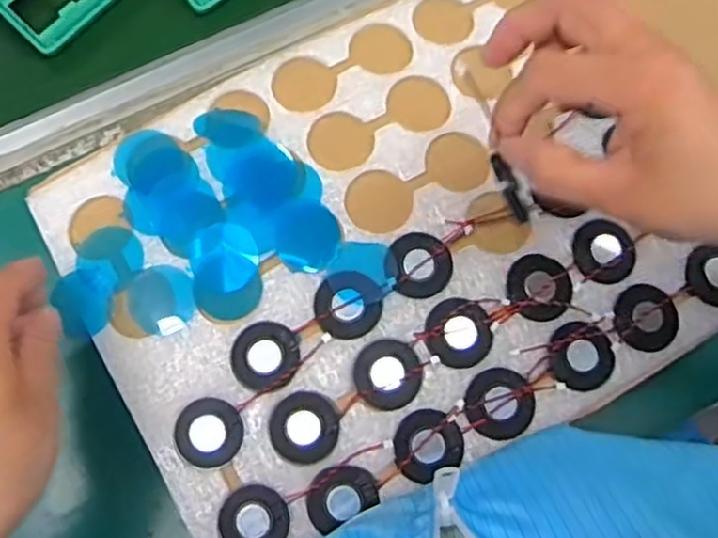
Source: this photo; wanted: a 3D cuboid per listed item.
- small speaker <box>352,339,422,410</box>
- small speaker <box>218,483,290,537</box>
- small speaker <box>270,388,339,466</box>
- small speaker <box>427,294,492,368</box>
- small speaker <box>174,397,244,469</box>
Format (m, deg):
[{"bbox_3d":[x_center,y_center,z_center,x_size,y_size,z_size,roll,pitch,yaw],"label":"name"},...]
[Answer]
[{"bbox_3d":[0.014,0.051,0.355,0.031,0.004,0.033,0,75,-1],"label":"small speaker"},{"bbox_3d":[-0.050,0.120,0.345,0.032,0.004,0.032,-26,77,-7],"label":"small speaker"},{"bbox_3d":[-0.026,0.077,0.350,0.033,0.004,0.033,0,75,-1],"label":"small speaker"},{"bbox_3d":[0.050,0.031,0.359,0.032,0.004,0.034,0,75,-1],"label":"small speaker"},{"bbox_3d":[-0.073,0.079,0.351,0.032,0.004,0.032,0,75,-1],"label":"small speaker"}]

